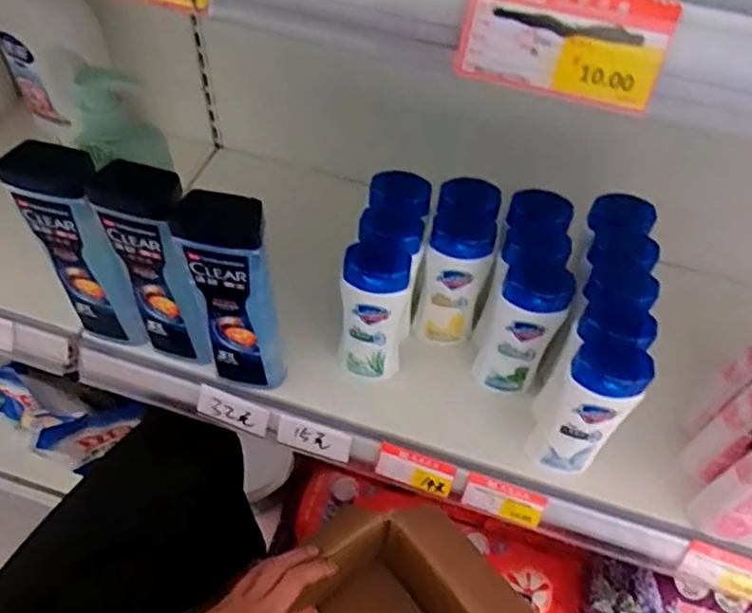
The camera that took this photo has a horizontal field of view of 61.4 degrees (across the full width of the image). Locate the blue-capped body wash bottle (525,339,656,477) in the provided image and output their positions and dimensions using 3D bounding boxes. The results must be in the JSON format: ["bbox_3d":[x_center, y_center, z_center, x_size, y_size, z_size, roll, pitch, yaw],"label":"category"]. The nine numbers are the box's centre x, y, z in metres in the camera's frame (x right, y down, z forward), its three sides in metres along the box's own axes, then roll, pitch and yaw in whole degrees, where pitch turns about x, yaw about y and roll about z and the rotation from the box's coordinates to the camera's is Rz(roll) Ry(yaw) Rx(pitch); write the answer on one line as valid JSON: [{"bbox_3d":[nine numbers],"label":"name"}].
[{"bbox_3d":[0.167,0.087,0.511,0.053,0.157,0.049,2,54,-3],"label":"blue-capped body wash bottle"}]

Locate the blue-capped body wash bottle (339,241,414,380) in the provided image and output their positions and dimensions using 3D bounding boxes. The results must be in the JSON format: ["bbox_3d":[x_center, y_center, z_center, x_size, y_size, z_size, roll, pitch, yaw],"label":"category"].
[{"bbox_3d":[-0.003,0.011,0.561,0.057,0.160,0.047,4,53,-1],"label":"blue-capped body wash bottle"}]

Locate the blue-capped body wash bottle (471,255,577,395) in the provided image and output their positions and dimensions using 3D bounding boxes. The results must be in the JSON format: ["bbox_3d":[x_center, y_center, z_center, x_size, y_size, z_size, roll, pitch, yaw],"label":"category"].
[{"bbox_3d":[0.126,0.021,0.552,0.053,0.142,0.046,26,56,14],"label":"blue-capped body wash bottle"}]

